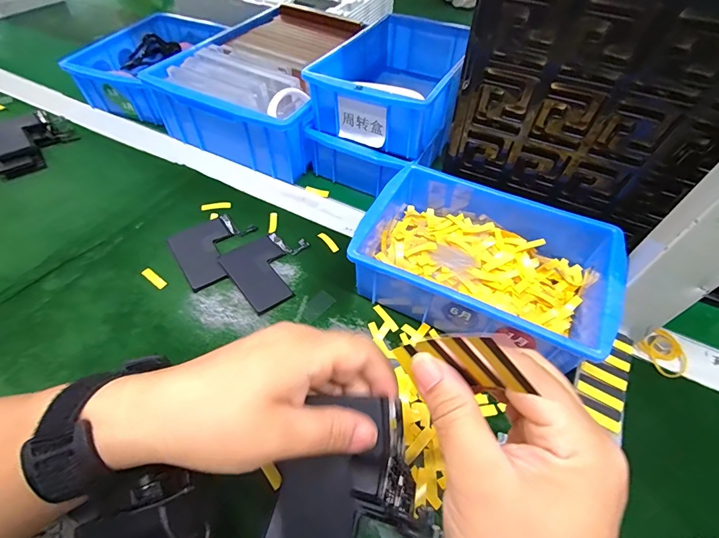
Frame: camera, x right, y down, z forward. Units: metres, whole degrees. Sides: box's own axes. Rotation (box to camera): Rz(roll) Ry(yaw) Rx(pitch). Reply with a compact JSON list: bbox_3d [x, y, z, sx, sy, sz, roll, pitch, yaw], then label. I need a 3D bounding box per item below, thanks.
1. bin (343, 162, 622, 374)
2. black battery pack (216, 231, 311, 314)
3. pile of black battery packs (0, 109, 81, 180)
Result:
[{"bbox_3d":[0.106,-0.009,0.329,0.199,0.067,0.146,24,55,15],"label":"bin"},{"bbox_3d":[-0.081,-0.004,0.355,0.078,0.005,0.075,-32,61,-25],"label":"black battery pack"},{"bbox_3d":[-0.393,-0.154,0.447,0.089,0.030,0.083,-34,61,-26],"label":"pile of black battery packs"}]

